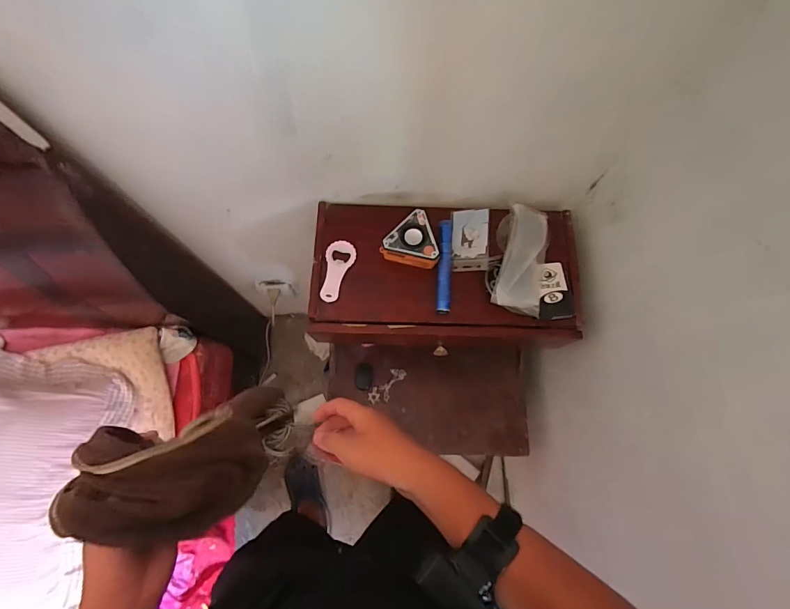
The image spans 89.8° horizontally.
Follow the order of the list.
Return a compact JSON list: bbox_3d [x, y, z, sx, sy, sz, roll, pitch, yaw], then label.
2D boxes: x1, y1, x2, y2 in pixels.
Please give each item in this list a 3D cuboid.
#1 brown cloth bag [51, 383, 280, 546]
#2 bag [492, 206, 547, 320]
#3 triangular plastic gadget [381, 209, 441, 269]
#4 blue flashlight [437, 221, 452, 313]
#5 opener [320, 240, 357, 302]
[{"bbox_3d":[-0.198,0.150,0.393,0.122,0.176,0.128,-7,73,-3],"label":"brown cloth bag"},{"bbox_3d":[0.196,-0.072,0.608,0.076,0.031,0.174,11,73,3],"label":"bag"},{"bbox_3d":[0.019,-0.094,0.619,0.083,0.033,0.090,-15,74,-5],"label":"triangular plastic gadget"},{"bbox_3d":[0.078,-0.061,0.621,0.022,0.017,0.155,5,73,1],"label":"blue flashlight"},{"bbox_3d":[-0.091,-0.052,0.623,0.045,0.012,0.101,10,73,3],"label":"opener"}]

